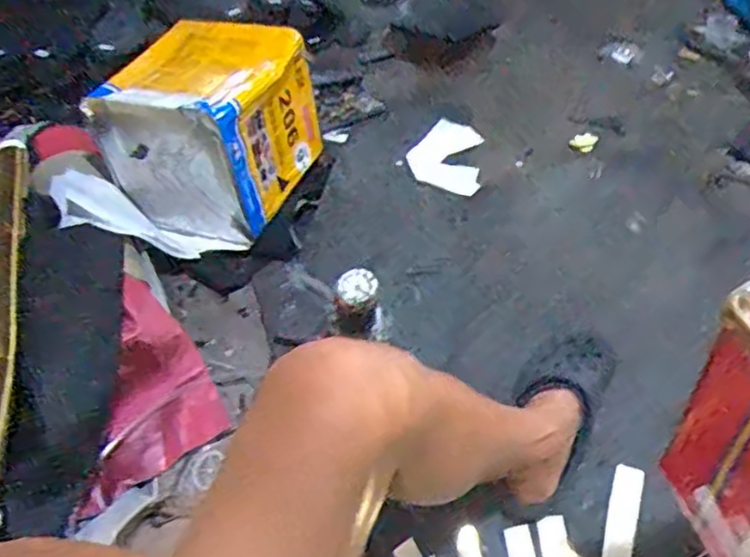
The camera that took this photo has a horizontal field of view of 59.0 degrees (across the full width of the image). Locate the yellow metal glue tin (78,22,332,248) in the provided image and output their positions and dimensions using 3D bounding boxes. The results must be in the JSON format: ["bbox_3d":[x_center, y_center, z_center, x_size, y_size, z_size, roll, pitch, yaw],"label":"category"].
[{"bbox_3d":[-0.254,-0.239,1.068,0.224,0.251,0.296,15,52,19],"label":"yellow metal glue tin"}]

